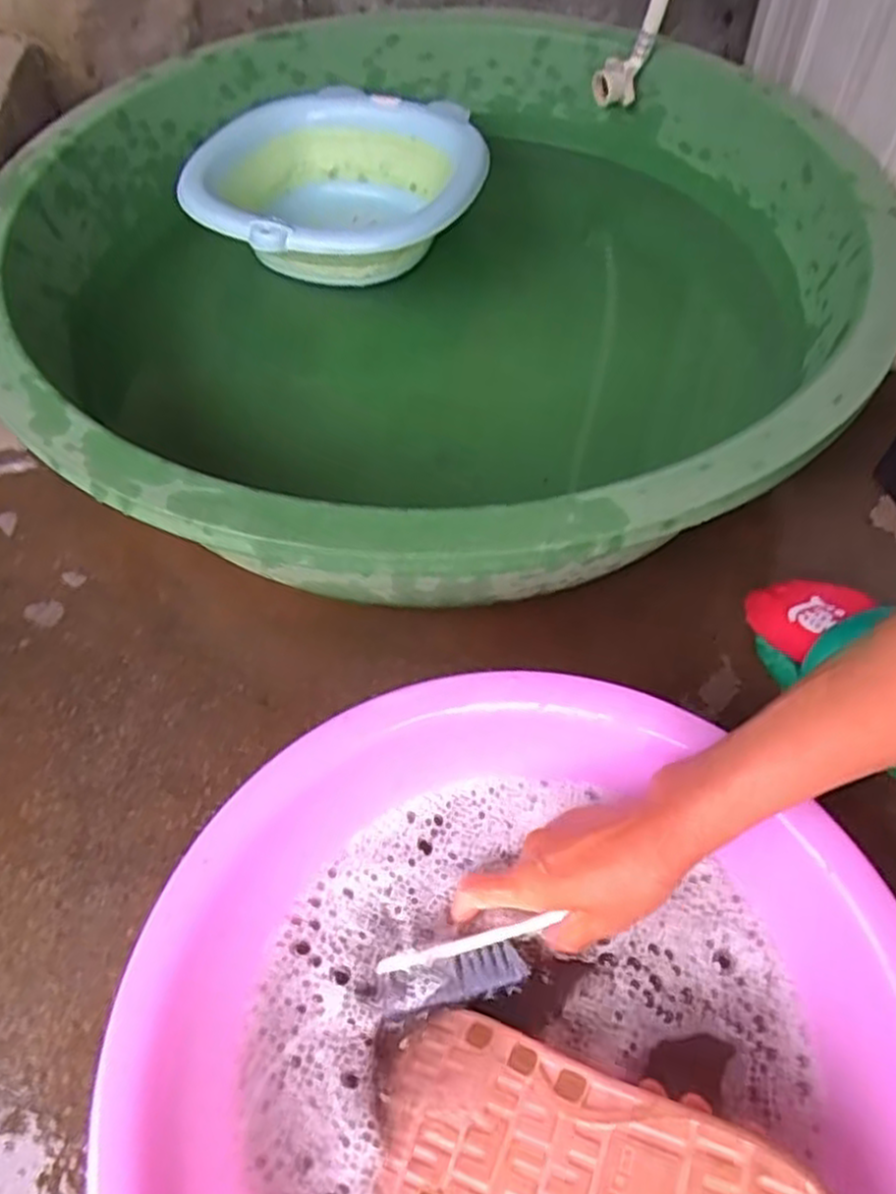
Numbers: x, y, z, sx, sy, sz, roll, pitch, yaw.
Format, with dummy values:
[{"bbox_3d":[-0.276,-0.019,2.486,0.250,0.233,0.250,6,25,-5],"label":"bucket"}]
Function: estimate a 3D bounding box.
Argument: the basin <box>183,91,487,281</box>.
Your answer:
[{"bbox_3d":[-0.123,-0.401,0.777,0.273,0.089,0.263,-1,57,2],"label":"basin"}]

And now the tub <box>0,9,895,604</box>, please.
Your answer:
[{"bbox_3d":[-0.018,-0.274,0.713,0.725,0.201,0.691,-1,55,1],"label":"tub"}]

